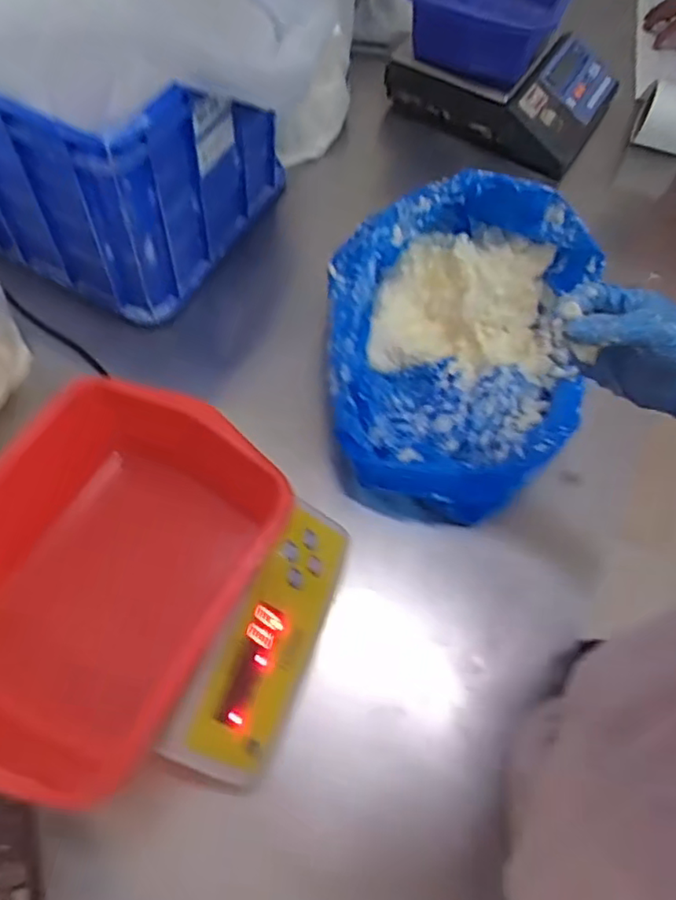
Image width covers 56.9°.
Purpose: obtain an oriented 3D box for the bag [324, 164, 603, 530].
[{"bbox_3d":[0.138,-0.139,0.744,0.288,0.139,0.419,13,63,3],"label":"bag"}]

